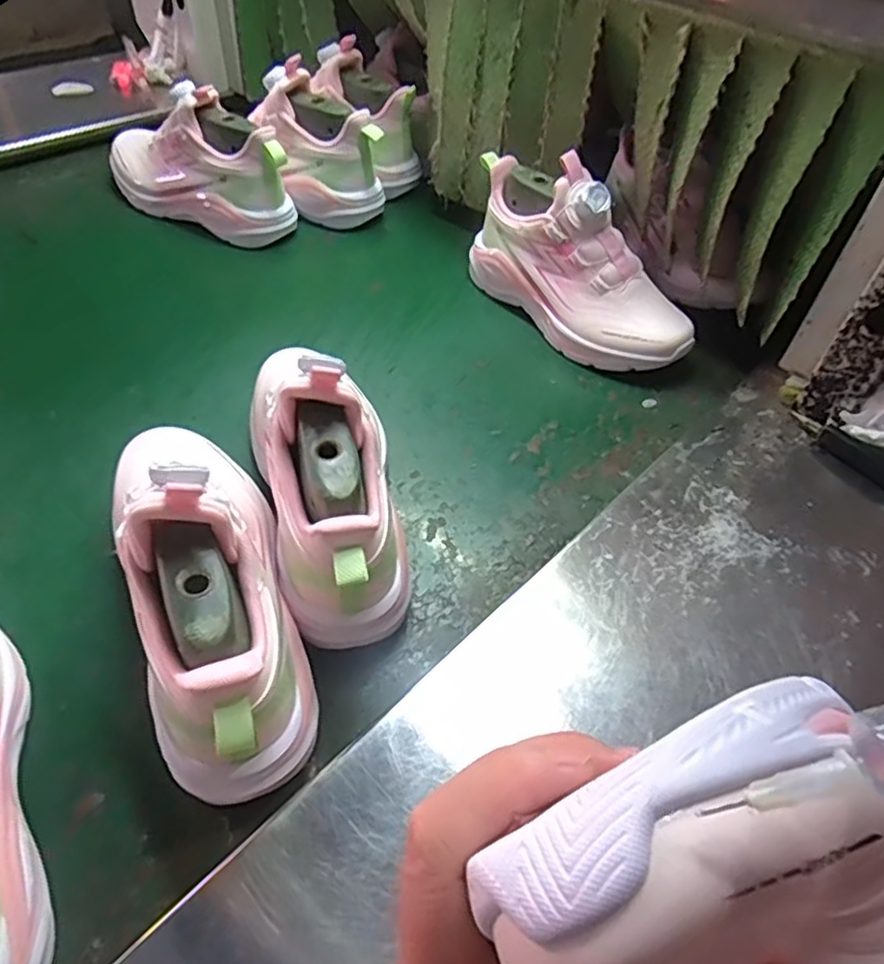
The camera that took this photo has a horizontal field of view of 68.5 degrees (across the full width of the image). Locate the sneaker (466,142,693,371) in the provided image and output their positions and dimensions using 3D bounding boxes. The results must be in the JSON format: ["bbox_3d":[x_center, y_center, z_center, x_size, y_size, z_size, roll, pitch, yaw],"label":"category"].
[{"bbox_3d":[0.126,-0.206,0.600,0.072,0.136,0.237,-28,57,-26],"label":"sneaker"}]

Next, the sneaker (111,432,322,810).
[{"bbox_3d":[-0.137,0.037,0.367,0.080,0.137,0.253,-16,53,-18],"label":"sneaker"}]

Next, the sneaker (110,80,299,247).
[{"bbox_3d":[-0.265,-0.350,0.702,0.233,0.122,0.079,28,52,18],"label":"sneaker"}]

